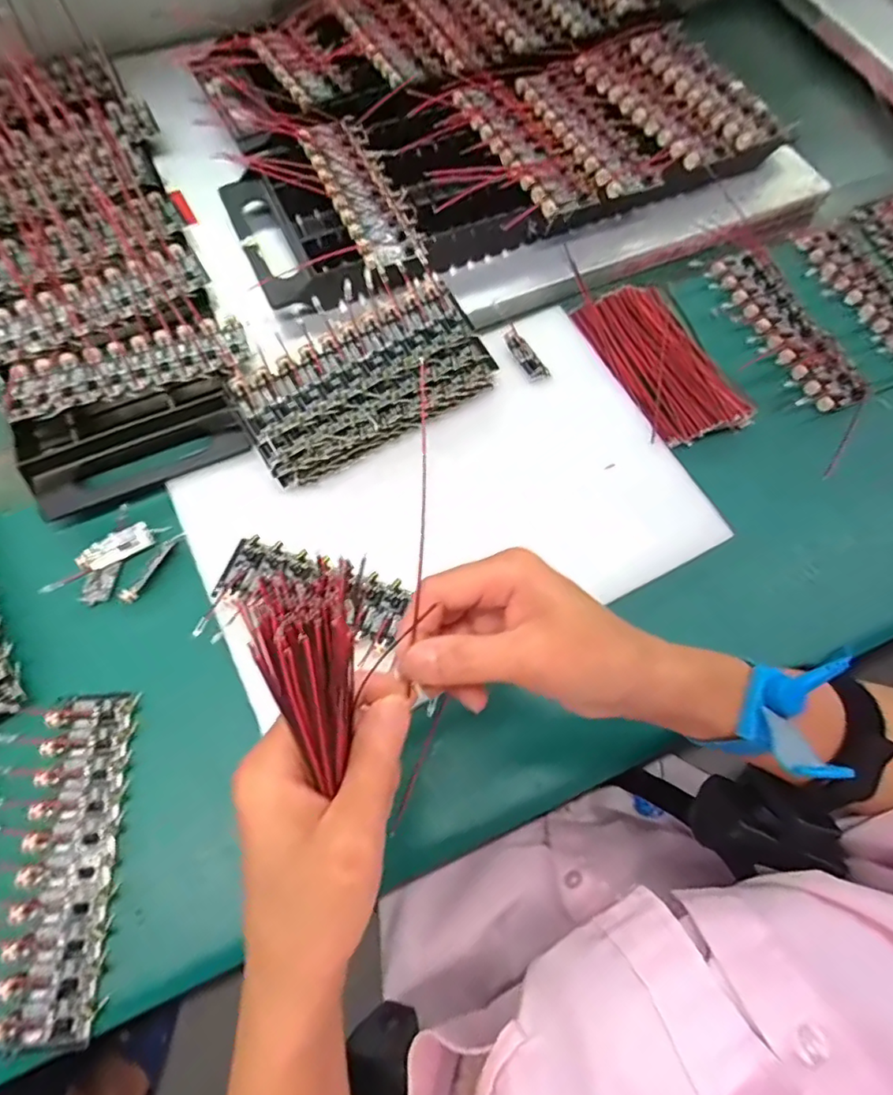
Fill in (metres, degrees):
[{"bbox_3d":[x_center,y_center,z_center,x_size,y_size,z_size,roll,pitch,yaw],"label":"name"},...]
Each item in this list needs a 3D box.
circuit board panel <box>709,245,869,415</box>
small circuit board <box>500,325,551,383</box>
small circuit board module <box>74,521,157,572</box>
[{"bbox_3d":[0.262,-0.171,0.439,0.054,0.014,0.151,-24,70,-10],"label":"circuit board panel"},{"bbox_3d":[0.057,-0.142,0.416,0.014,0.008,0.048,-26,70,-11],"label":"small circuit board"},{"bbox_3d":[-0.209,0.000,0.359,0.044,0.005,0.017,-33,75,-27],"label":"small circuit board module"}]

